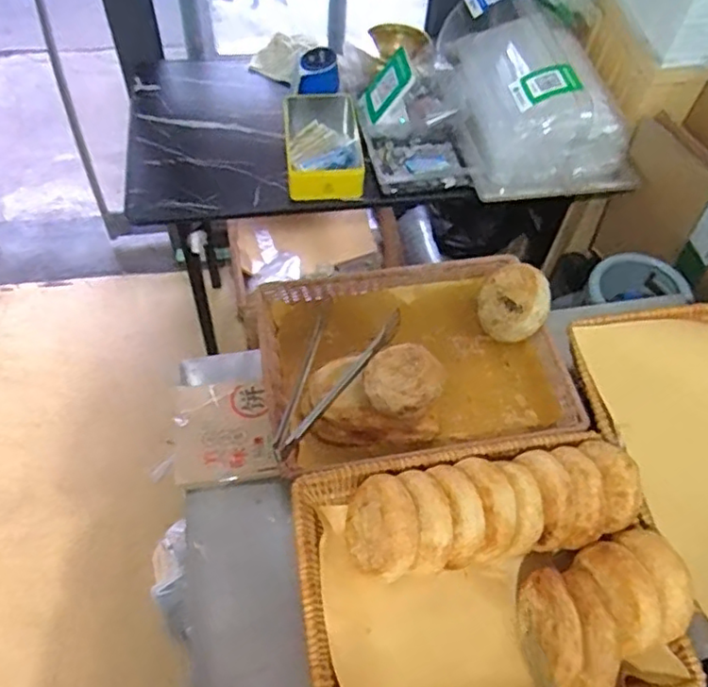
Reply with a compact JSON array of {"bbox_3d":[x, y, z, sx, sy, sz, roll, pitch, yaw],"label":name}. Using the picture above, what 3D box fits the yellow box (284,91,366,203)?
[{"bbox_3d":[-0.062,-0.391,1.209,0.143,0.067,0.263,-3,57,-6],"label":"yellow box"}]

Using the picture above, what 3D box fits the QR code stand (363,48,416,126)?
[{"bbox_3d":[0.067,-0.511,1.228,0.078,0.102,0.109,-7,58,-9],"label":"QR code stand"}]

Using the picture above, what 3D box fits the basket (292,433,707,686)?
[{"bbox_3d":[0.136,0.256,0.672,0.377,0.120,0.283,-6,57,-8],"label":"basket"}]

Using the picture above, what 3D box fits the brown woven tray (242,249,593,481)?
[{"bbox_3d":[0.078,0.021,0.851,0.393,0.085,0.294,-8,58,-9],"label":"brown woven tray"}]

